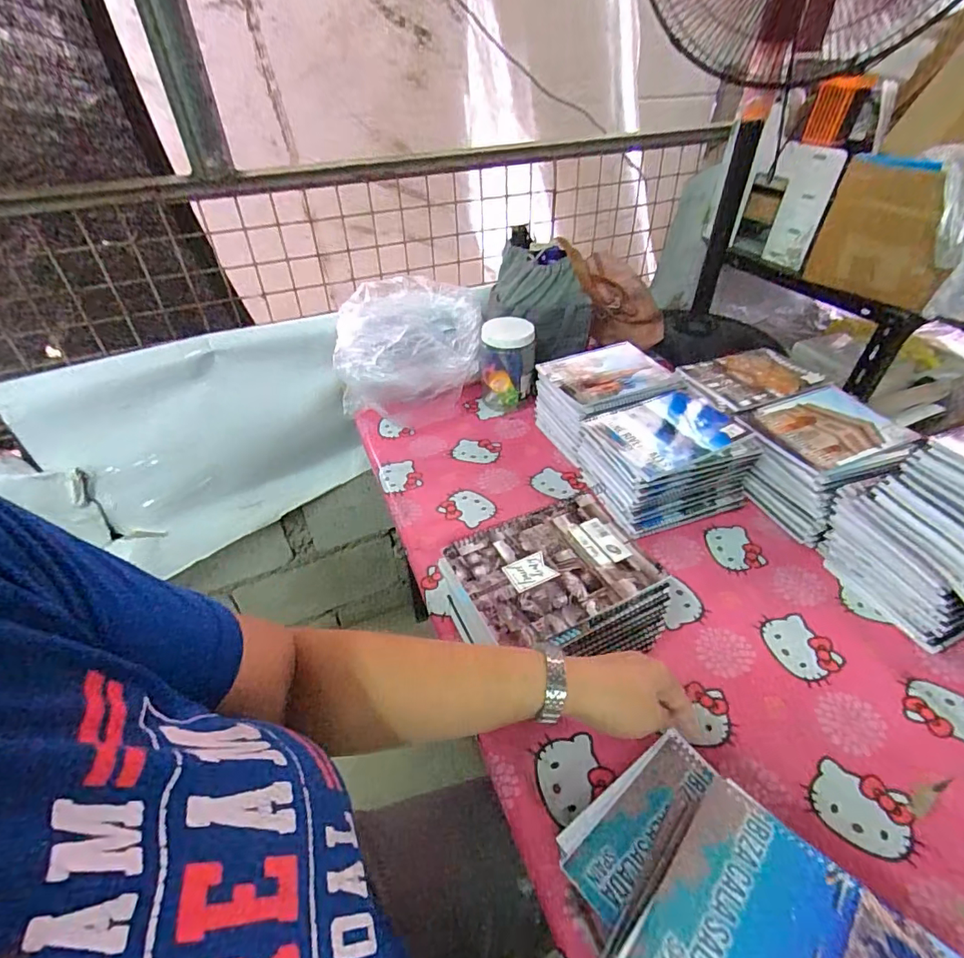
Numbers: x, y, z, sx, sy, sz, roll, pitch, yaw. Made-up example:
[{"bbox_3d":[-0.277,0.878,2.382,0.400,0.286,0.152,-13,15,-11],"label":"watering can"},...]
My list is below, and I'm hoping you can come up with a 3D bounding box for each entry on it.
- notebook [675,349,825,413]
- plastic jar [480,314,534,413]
[{"bbox_3d":[0.450,-0.174,0.833,0.207,0.010,0.142,-15,43,-15],"label":"notebook"},{"bbox_3d":[0.049,-0.216,0.966,0.097,0.157,0.084,3,41,5],"label":"plastic jar"}]

